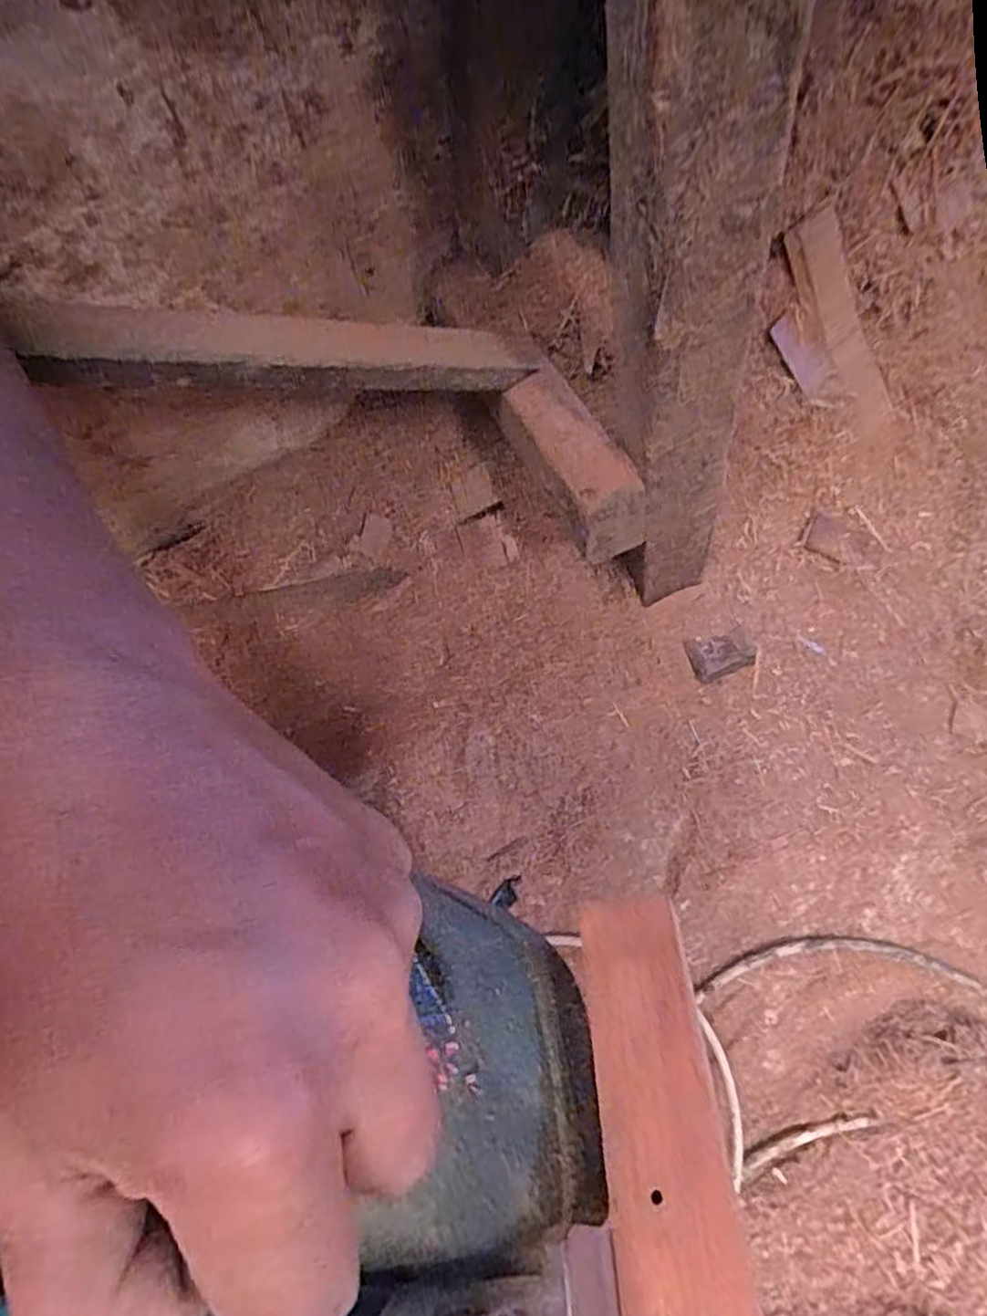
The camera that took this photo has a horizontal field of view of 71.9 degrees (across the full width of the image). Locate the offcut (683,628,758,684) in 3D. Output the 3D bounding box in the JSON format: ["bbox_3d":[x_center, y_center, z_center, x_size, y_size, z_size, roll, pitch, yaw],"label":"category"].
[{"bbox_3d":[0.200,-0.002,0.598,0.057,0.022,0.036,-15,68,-4],"label":"offcut"}]

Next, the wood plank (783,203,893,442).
[{"bbox_3d":[0.302,-0.277,0.585,0.038,0.021,0.199,-48,120,-13],"label":"wood plank"}]

